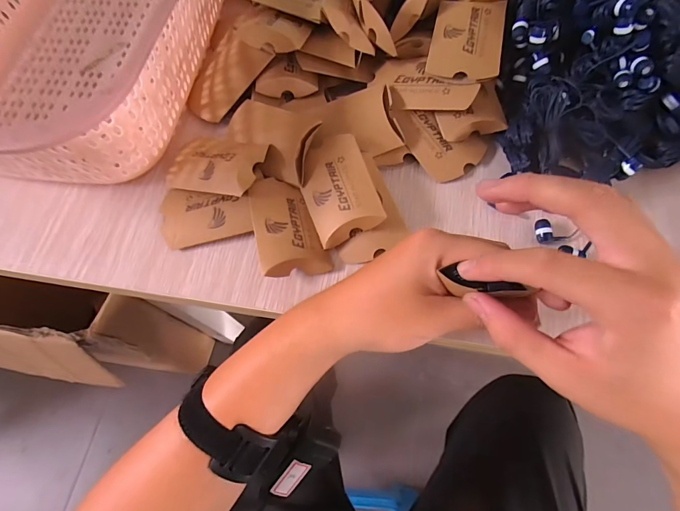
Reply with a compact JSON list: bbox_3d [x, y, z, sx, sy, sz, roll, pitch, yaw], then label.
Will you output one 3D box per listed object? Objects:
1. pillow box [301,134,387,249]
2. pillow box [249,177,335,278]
[{"bbox_3d":[-0.001,-0.053,0.307,0.056,0.014,0.082,-25,70,14],"label":"pillow box"},{"bbox_3d":[-0.043,-0.024,0.305,0.049,0.019,0.086,-16,67,-5],"label":"pillow box"}]

